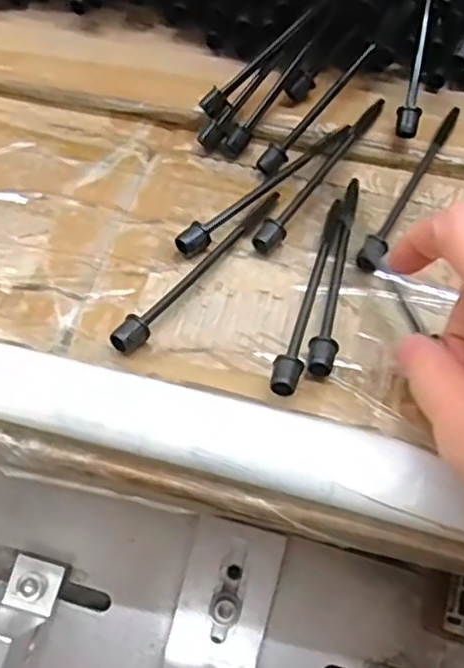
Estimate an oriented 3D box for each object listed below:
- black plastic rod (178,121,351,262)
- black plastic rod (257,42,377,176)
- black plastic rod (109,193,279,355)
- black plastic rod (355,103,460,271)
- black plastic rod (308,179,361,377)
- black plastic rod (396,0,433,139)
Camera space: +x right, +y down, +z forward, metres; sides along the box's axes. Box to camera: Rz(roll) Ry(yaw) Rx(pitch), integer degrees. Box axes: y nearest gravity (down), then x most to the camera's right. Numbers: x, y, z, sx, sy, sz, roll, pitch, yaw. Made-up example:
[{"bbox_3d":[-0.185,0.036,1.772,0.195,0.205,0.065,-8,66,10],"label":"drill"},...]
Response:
[{"bbox_3d":[0.015,-0.062,0.287,0.009,0.011,0.100,41,64,19],"label":"black plastic rod"},{"bbox_3d":[0.039,-0.100,0.299,0.009,0.006,0.075,40,87,18],"label":"black plastic rod"},{"bbox_3d":[-0.010,-0.026,0.263,0.009,0.010,0.097,36,63,17],"label":"black plastic rod"},{"bbox_3d":[0.078,-0.064,0.291,0.009,0.012,0.098,28,61,12],"label":"black plastic rod"},{"bbox_3d":[0.044,-0.026,0.267,0.010,0.009,0.100,15,59,5],"label":"black plastic rod"},{"bbox_3d":[0.084,-0.122,0.303,0.010,0.009,0.070,12,84,3],"label":"black plastic rod"}]

